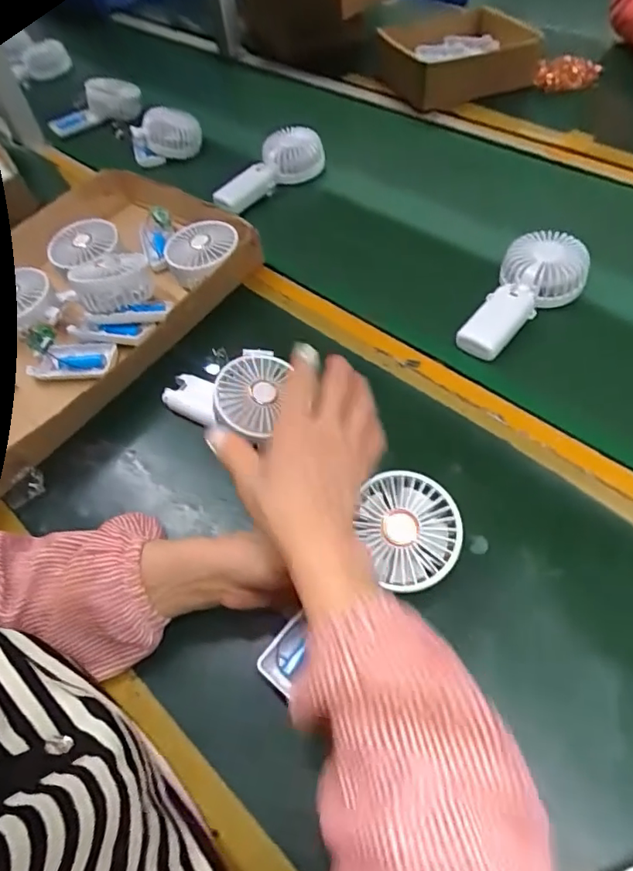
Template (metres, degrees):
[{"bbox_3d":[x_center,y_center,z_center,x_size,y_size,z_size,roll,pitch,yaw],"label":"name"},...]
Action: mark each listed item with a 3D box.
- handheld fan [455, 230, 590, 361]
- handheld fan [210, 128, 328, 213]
[{"bbox_3d":[0.216,-0.147,0.571,0.075,0.037,0.178,34,70,25],"label":"handheld fan"},{"bbox_3d":[-0.067,-0.376,0.768,0.169,0.059,0.060,-35,56,-2],"label":"handheld fan"}]

